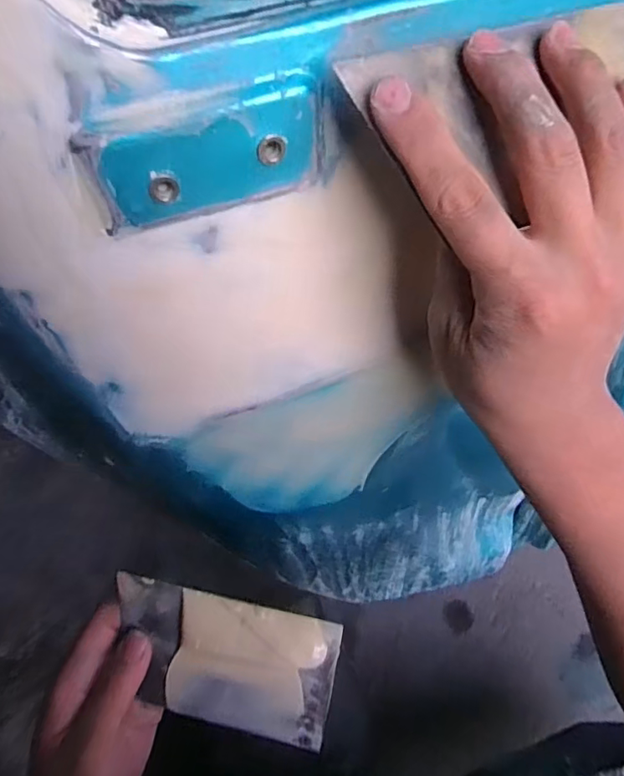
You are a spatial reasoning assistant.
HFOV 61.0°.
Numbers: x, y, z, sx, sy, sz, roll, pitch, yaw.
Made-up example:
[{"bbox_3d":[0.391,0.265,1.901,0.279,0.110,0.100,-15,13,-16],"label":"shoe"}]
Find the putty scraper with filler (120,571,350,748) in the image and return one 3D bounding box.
[{"bbox_3d":[-0.057,0.169,0.327,0.139,0.008,0.075,10,89,8],"label":"putty scraper with filler"}]

